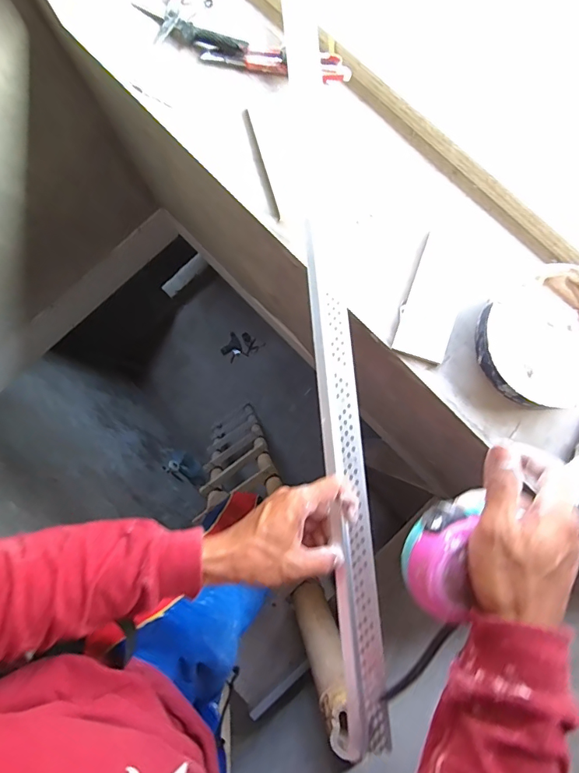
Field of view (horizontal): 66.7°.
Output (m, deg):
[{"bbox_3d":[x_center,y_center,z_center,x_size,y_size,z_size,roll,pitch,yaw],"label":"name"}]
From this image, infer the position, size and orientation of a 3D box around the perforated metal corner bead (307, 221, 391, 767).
[{"bbox_3d":[0.056,0.087,0.433,0.042,0.013,0.486,-4,81,-3],"label":"perforated metal corner bead"}]

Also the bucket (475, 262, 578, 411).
[{"bbox_3d":[0.281,-0.047,0.466,0.149,0.042,0.148,0,77,-2],"label":"bucket"}]

